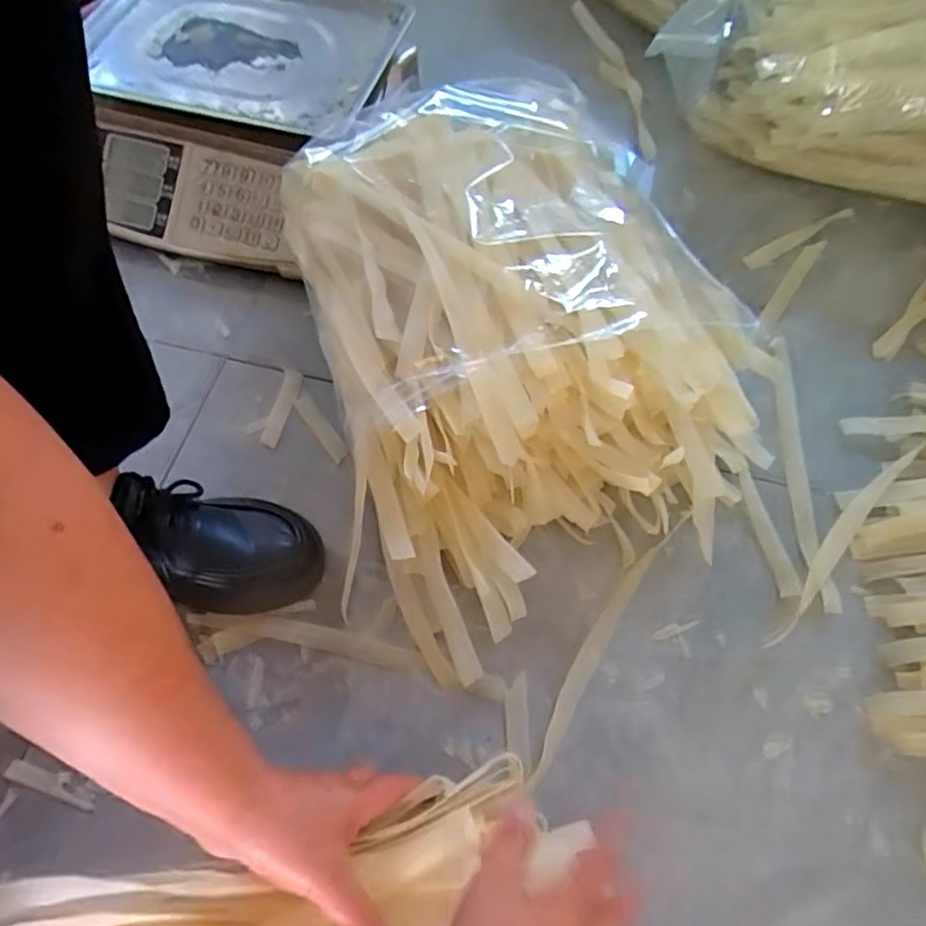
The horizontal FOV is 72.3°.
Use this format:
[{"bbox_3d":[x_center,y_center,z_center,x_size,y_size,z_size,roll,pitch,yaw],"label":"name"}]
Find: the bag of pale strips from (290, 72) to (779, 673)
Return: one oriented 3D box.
[{"bbox_3d":[0.053,-0.102,0.550,0.358,0.164,0.494,-8,63,-6],"label":"bag of pale strips"}]

